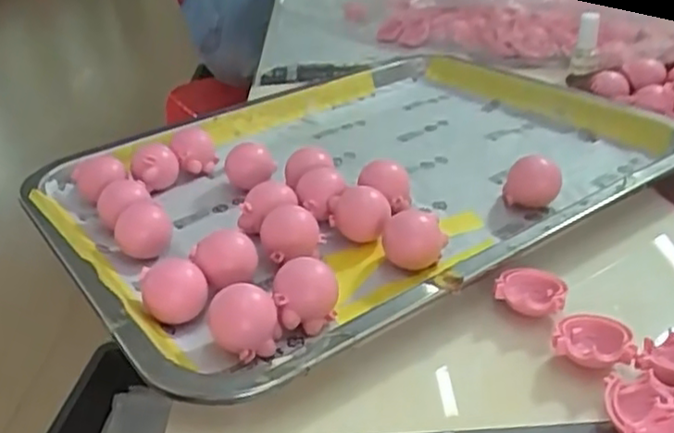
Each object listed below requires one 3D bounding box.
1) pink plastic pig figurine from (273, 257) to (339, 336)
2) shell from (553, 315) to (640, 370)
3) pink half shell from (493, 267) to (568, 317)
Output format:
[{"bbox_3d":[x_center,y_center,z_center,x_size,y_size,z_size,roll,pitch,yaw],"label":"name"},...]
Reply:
[{"bbox_3d":[-0.013,0.034,0.305,0.027,0.023,0.022,-8,31,-7],"label":"pink plastic pig figurine"},{"bbox_3d":[0.104,0.052,0.277,0.030,0.013,0.024,5,32,14],"label":"shell"},{"bbox_3d":[0.088,0.035,0.308,0.029,0.016,0.025,7,32,19],"label":"pink half shell"}]

